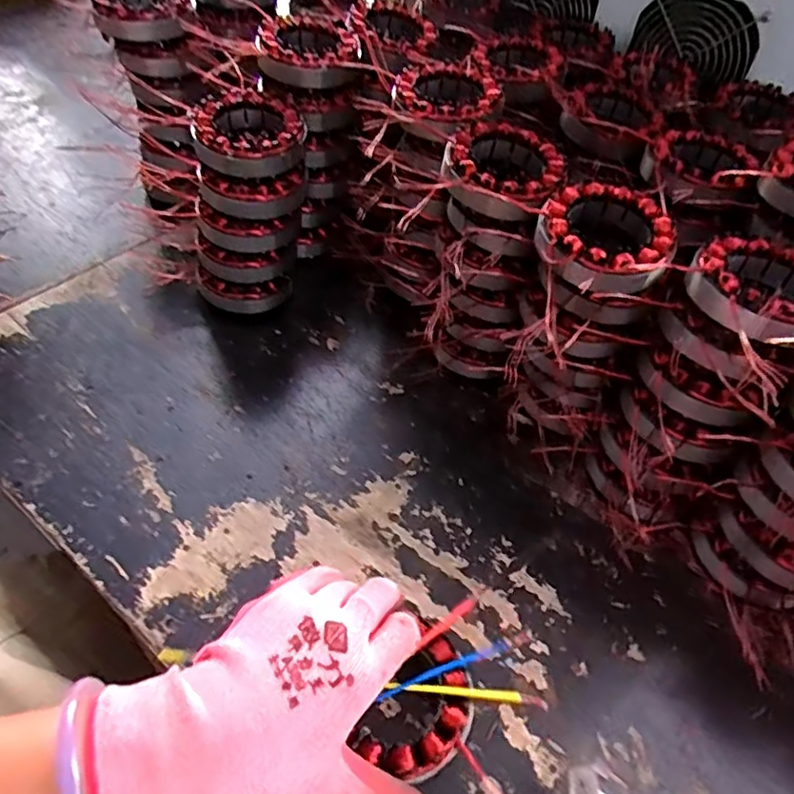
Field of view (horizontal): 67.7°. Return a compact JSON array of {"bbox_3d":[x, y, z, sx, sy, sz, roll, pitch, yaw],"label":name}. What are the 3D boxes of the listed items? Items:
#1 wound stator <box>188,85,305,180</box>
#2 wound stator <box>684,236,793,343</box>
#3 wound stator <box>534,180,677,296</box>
[{"bbox_3d":[-0.121,-0.215,0.479,0.085,0.029,0.091,-10,52,-14],"label":"wound stator"},{"bbox_3d":[0.221,-0.065,0.360,0.094,0.028,0.083,-29,59,-26],"label":"wound stator"},{"bbox_3d":[0.137,-0.102,0.395,0.082,0.033,0.089,3,50,-3],"label":"wound stator"}]

